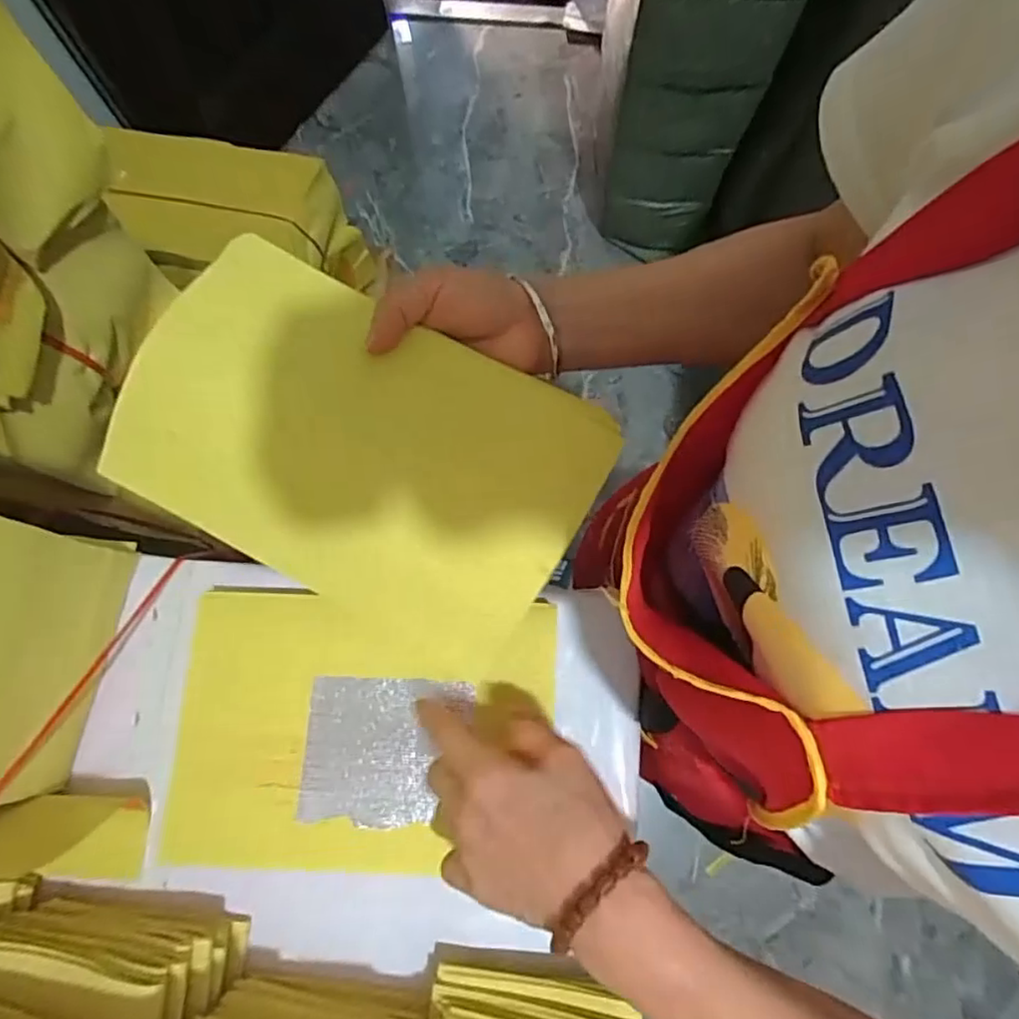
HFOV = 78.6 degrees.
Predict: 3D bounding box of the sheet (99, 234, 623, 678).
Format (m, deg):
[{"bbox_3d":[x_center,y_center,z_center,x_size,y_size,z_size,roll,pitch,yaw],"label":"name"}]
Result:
[{"bbox_3d":[-0.079,-0.030,0.326,0.232,0.026,0.154,26,84,-1],"label":"sheet"}]

